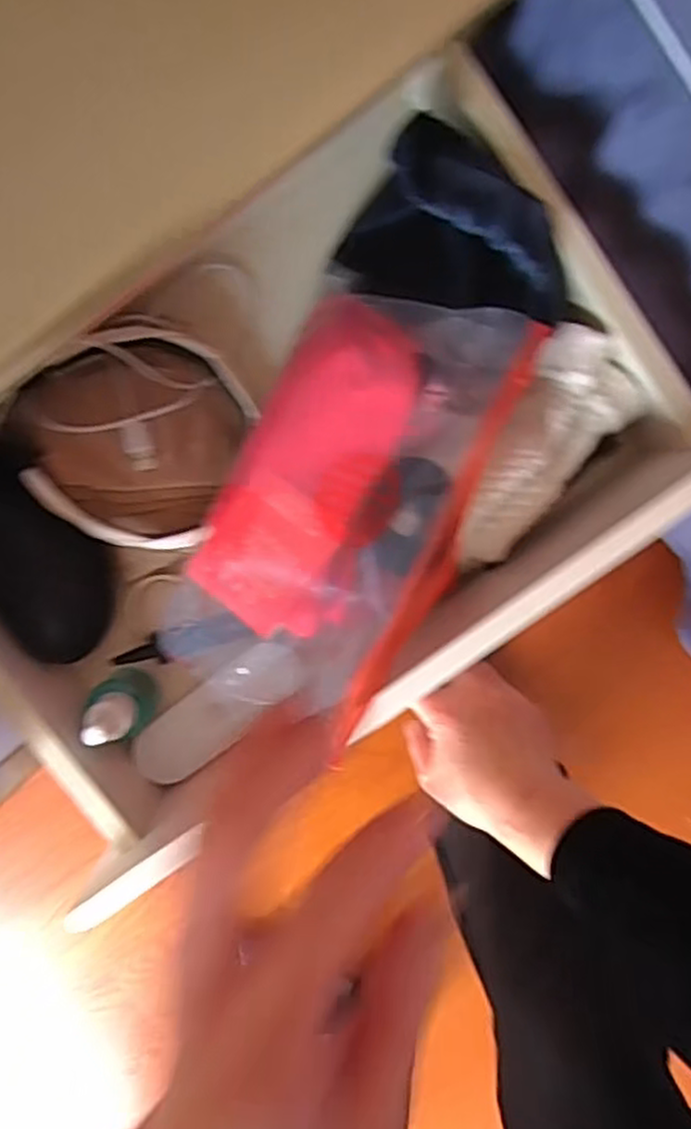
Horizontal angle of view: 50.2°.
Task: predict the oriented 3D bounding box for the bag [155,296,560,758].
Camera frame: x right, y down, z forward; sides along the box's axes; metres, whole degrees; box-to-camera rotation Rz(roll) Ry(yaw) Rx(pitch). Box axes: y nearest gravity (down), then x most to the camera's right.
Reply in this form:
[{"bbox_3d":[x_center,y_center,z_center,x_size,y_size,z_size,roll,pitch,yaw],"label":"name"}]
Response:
[{"bbox_3d":[0.000,-0.036,0.429,0.126,0.082,0.269,27,94,-9],"label":"bag"}]

